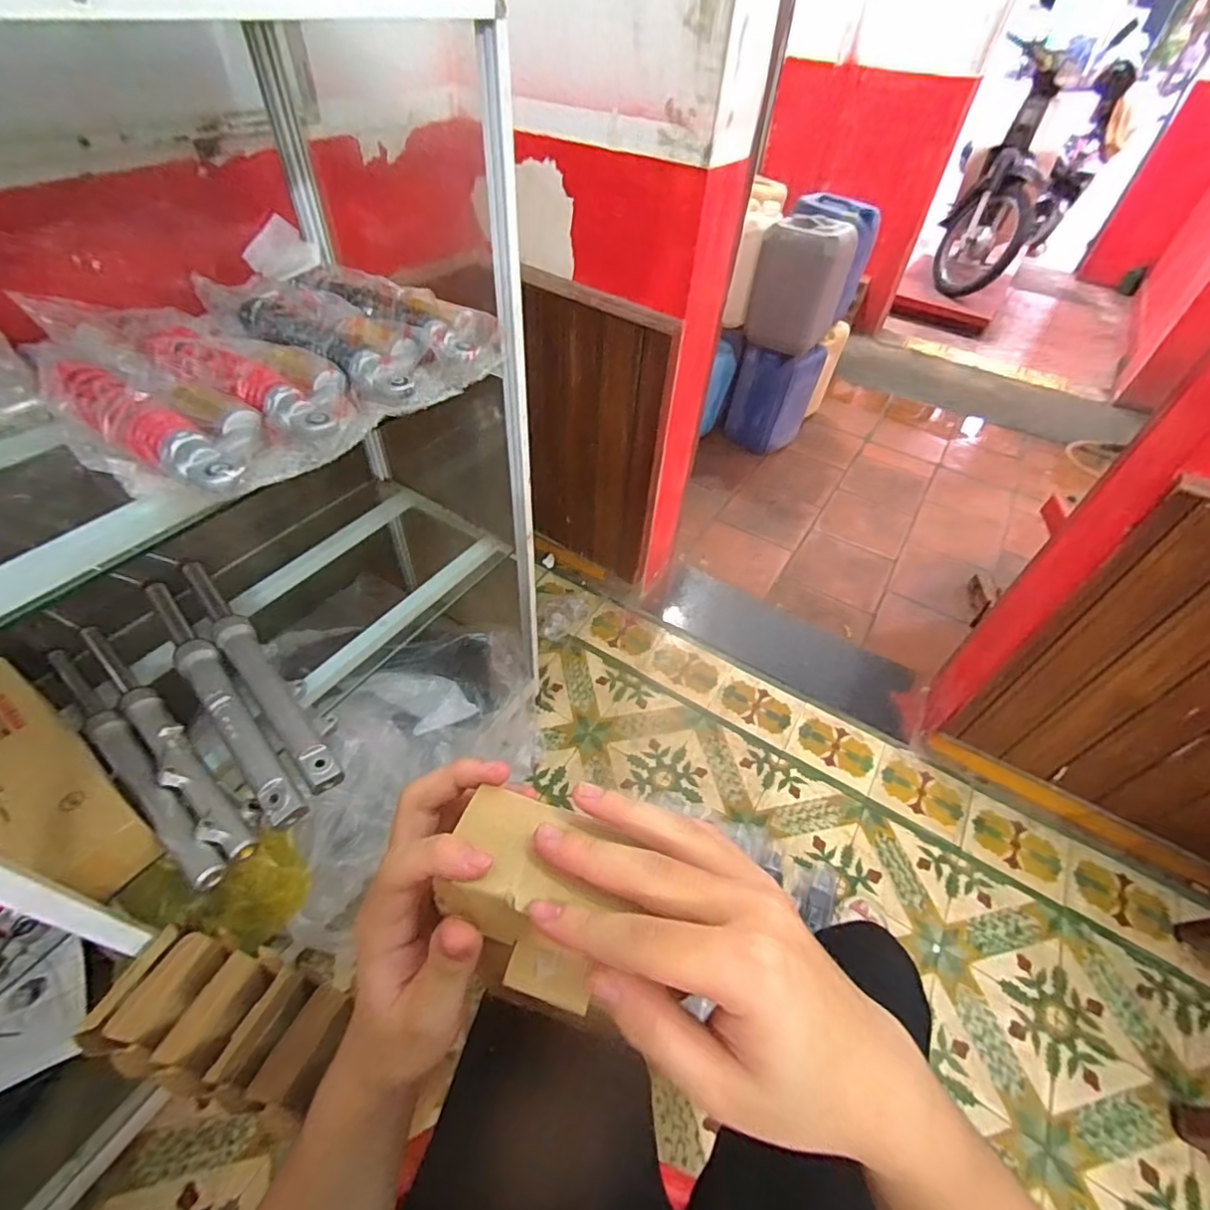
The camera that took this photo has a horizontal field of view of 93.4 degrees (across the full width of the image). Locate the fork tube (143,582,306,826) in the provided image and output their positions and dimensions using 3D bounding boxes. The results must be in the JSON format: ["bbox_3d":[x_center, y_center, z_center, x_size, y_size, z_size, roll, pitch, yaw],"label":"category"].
[{"bbox_3d":[-0.536,0.120,0.789,0.045,0.069,0.472,-33,58,-29],"label":"fork tube"}]

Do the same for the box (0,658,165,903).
[{"bbox_3d":[-0.672,0.207,0.678,0.346,0.097,0.109,31,53,22],"label":"box"}]

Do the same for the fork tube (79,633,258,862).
[{"bbox_3d":[-0.583,0.168,0.747,0.458,0.054,0.042,36,55,25],"label":"fork tube"}]

